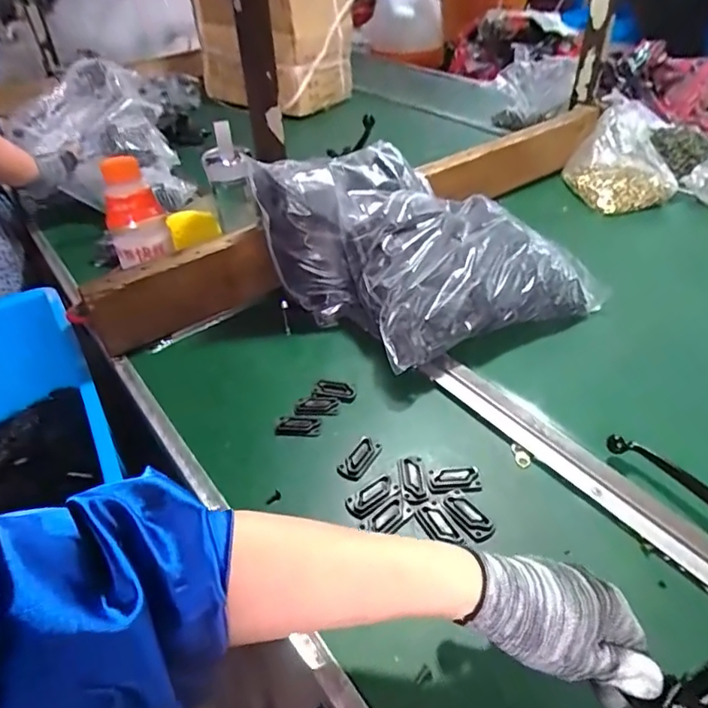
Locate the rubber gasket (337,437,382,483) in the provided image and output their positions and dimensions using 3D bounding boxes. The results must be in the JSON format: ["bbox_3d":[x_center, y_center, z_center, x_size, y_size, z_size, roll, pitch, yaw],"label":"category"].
[{"bbox_3d":[0.006,0.099,0.503,0.023,0.004,0.048,25,49,29],"label":"rubber gasket"}]

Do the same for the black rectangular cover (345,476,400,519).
[{"bbox_3d":[0.016,0.125,0.471,0.048,0.004,0.025,-30,47,-27],"label":"black rectangular cover"}]

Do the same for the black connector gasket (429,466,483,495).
[{"bbox_3d":[0.089,0.113,0.480,0.045,0.005,0.025,-5,41,-1],"label":"black connector gasket"}]

